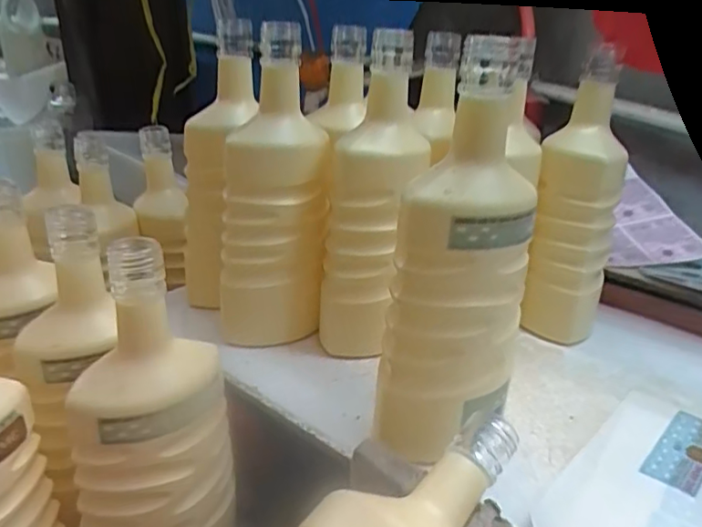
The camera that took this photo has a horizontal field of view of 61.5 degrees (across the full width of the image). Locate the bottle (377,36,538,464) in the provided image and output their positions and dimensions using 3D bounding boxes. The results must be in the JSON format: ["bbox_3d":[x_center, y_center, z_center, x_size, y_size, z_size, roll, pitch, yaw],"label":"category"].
[{"bbox_3d":[0.061,0.014,0.346,0.071,0.239,0.075,14,29,23],"label":"bottle"}]

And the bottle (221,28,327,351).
[{"bbox_3d":[-0.066,-0.053,0.473,0.092,0.240,0.073,-5,28,-13],"label":"bottle"}]

